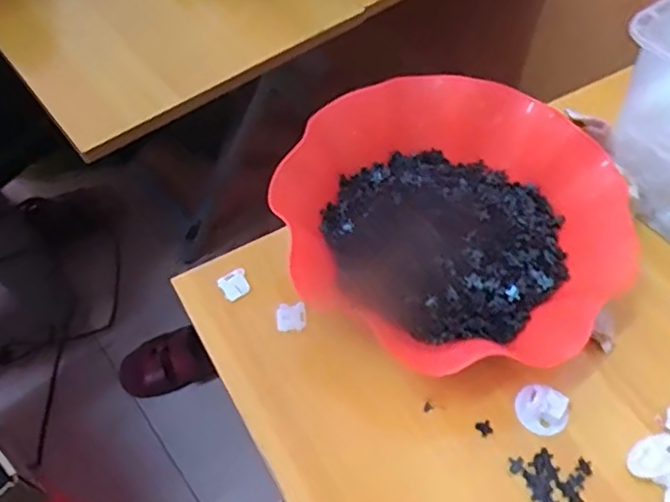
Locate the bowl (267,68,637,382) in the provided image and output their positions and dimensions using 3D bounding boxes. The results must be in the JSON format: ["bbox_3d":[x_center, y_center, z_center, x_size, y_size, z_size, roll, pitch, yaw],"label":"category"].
[{"bbox_3d":[0.081,-0.016,0.448,0.216,0.080,0.202,0,58,-1],"label":"bowl"}]

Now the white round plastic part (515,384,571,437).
[{"bbox_3d":[0.132,0.100,0.412,0.030,0.012,0.033,0,58,-1],"label":"white round plastic part"}]

